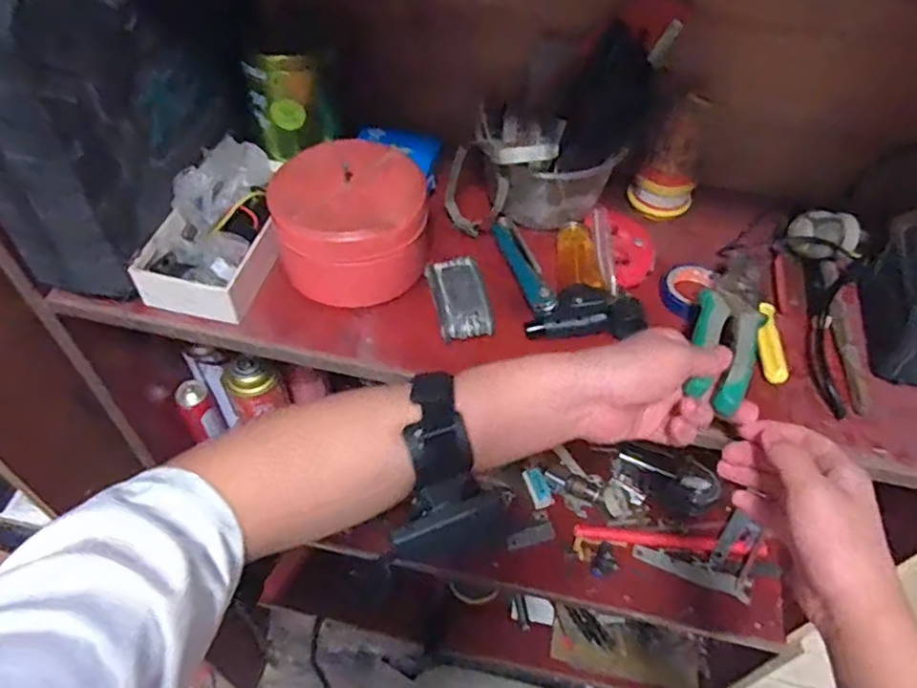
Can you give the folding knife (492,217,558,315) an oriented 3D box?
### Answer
[{"bbox_3d":[0.056,-0.069,0.560,0.020,0.014,0.110,-15,53,-13],"label":"folding knife"}]

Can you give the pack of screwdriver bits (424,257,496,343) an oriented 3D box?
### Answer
[{"bbox_3d":[0.001,-0.041,0.539,0.043,0.023,0.076,-9,52,-9],"label":"pack of screwdriver bits"}]

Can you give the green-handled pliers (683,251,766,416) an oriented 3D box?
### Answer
[{"bbox_3d":[0.204,-0.016,0.490,0.050,0.027,0.180,18,45,13],"label":"green-handled pliers"}]

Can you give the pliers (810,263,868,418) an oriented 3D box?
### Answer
[{"bbox_3d":[0.308,-0.013,0.532,0.039,0.020,0.162,15,52,10],"label":"pliers"}]

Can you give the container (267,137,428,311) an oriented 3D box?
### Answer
[{"bbox_3d":[-0.089,-0.093,0.545,0.119,0.093,0.131,-9,52,-9],"label":"container"}]

